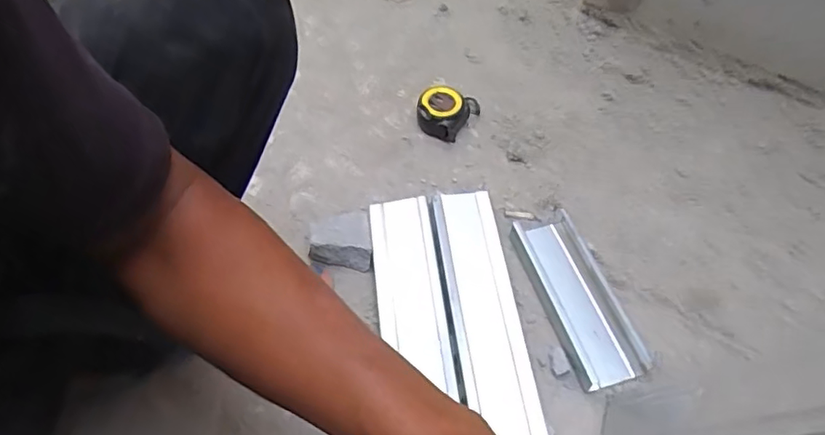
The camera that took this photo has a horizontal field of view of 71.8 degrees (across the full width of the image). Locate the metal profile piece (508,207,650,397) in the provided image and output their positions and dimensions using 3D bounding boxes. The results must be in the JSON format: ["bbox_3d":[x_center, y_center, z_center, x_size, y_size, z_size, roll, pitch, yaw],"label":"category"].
[{"bbox_3d":[0.201,0.095,0.687,0.090,0.024,0.215,-14,57,-12],"label":"metal profile piece"}]

